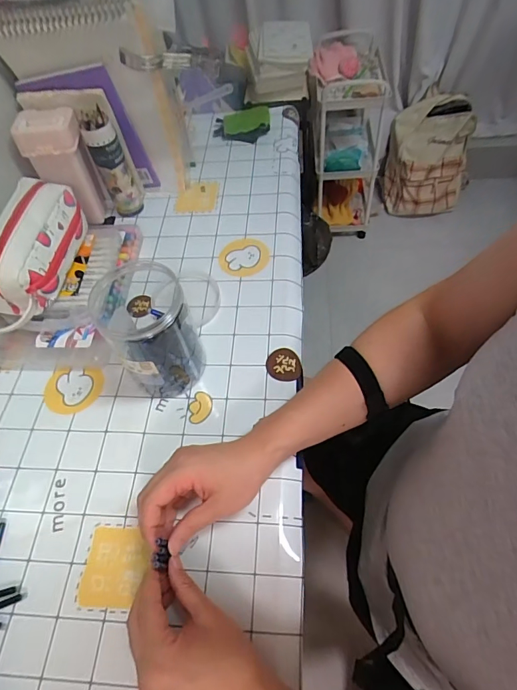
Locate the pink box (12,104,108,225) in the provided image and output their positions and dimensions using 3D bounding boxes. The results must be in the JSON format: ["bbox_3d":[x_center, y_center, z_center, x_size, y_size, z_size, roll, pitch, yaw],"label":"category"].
[{"bbox_3d":[-0.300,-0.274,0.669,0.083,0.168,0.066,-8,56,1],"label":"pink box"}]

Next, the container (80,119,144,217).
[{"bbox_3d":[-0.231,-0.282,0.680,0.048,0.160,0.046,-21,57,-8],"label":"container"}]

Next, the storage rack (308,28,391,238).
[{"bbox_3d":[0.330,-0.754,1.552,0.269,0.556,0.431,7,58,10],"label":"storage rack"}]

